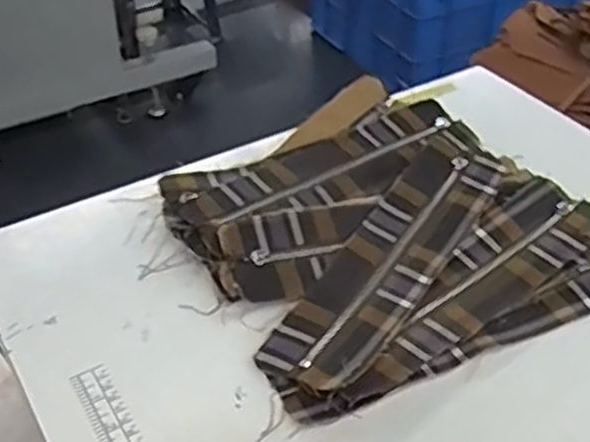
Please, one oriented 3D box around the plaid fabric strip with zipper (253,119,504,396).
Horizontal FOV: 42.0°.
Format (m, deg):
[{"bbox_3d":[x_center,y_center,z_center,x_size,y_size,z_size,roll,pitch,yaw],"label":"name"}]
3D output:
[{"bbox_3d":[0.081,0.013,0.560,0.069,0.014,0.291,24,51,25],"label":"plaid fabric strip with zipper"}]

